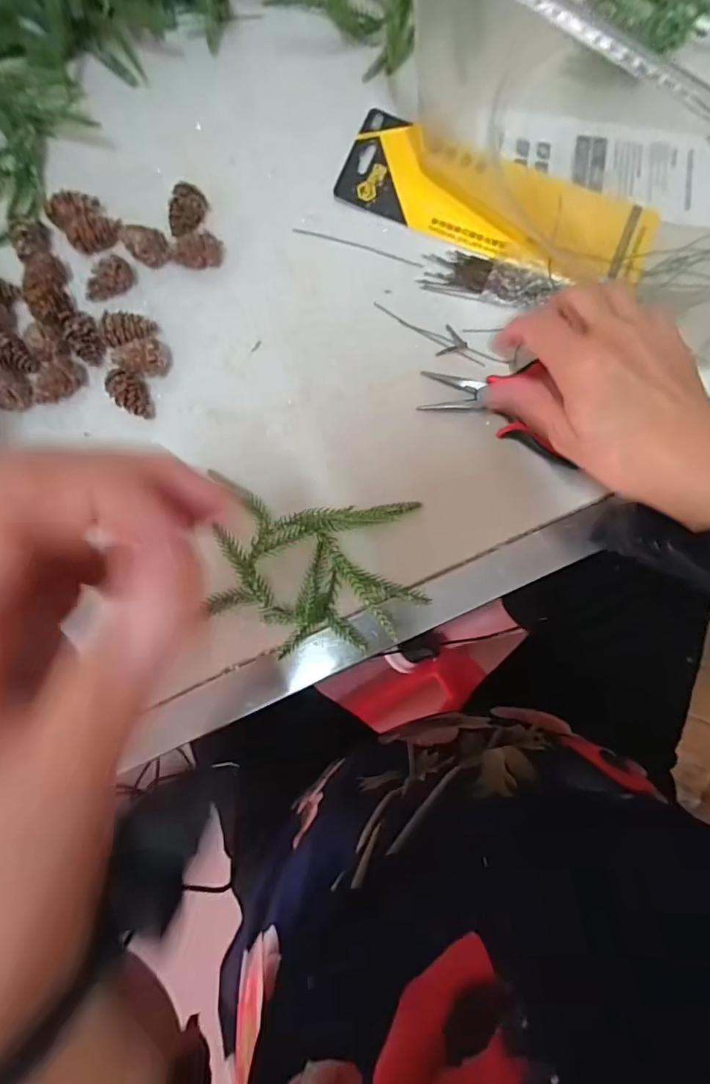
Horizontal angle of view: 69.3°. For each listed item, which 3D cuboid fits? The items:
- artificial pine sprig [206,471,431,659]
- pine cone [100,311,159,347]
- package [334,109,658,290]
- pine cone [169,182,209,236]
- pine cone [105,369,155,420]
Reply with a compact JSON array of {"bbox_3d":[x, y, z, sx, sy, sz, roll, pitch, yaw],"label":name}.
[{"bbox_3d":[-0.025,0.013,0.315,0.125,0.035,0.094,8,82,1],"label":"artificial pine sprig"},{"bbox_3d":[-0.152,-0.141,0.346,0.033,0.024,0.021,6,82,0],"label":"pine cone"},{"bbox_3d":[0.100,-0.242,0.365,0.218,0.006,0.074,20,82,2],"label":"package"},{"bbox_3d":[-0.118,-0.232,0.363,0.019,0.020,0.036,8,82,1],"label":"pine cone"},{"bbox_3d":[-0.147,-0.096,0.338,0.021,0.020,0.032,-41,84,-6],"label":"pine cone"}]

